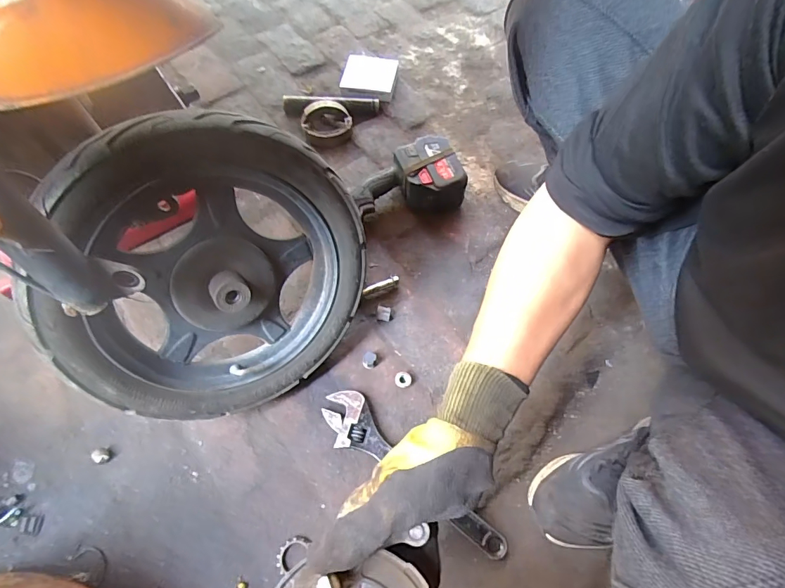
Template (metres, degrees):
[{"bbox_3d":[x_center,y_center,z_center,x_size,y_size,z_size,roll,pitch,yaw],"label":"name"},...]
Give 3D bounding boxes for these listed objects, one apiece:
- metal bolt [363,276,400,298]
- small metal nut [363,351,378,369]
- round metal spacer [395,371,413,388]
[{"bbox_3d":[-0.018,-0.009,0.665,0.061,0.016,0.016,-26,65,-16],"label":"metal bolt"},{"bbox_3d":[-0.032,0.096,0.610,0.022,0.017,0.021,1,61,-2],"label":"small metal nut"},{"bbox_3d":[0.016,0.123,0.603,0.024,0.011,0.022,1,61,-2],"label":"round metal spacer"}]

